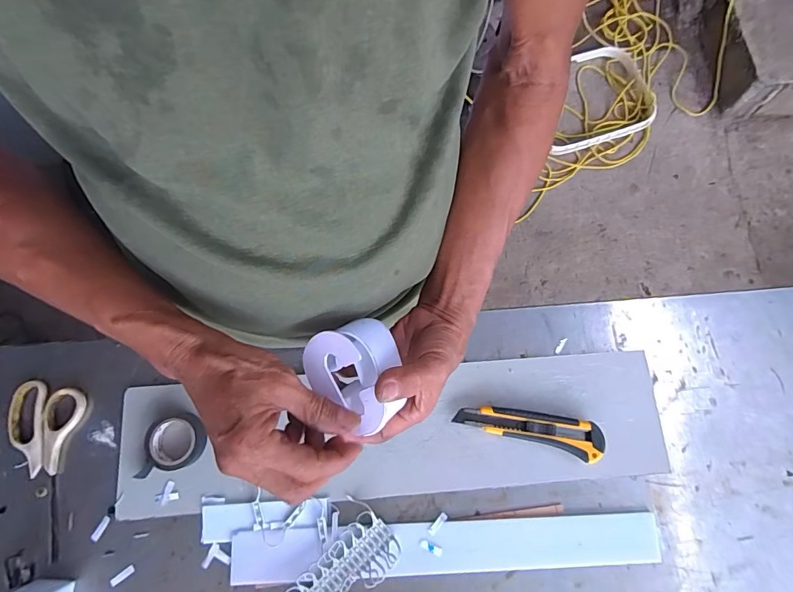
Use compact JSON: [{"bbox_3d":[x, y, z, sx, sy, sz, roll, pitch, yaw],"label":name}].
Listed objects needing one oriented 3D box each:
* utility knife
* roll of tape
[{"bbox_3d":[0.146,0.145,0.473,0.157,0.019,0.039,13,77,2],"label":"utility knife"},{"bbox_3d":[-0.247,0.161,0.463,0.077,0.017,0.055,-14,77,-4],"label":"roll of tape"}]

